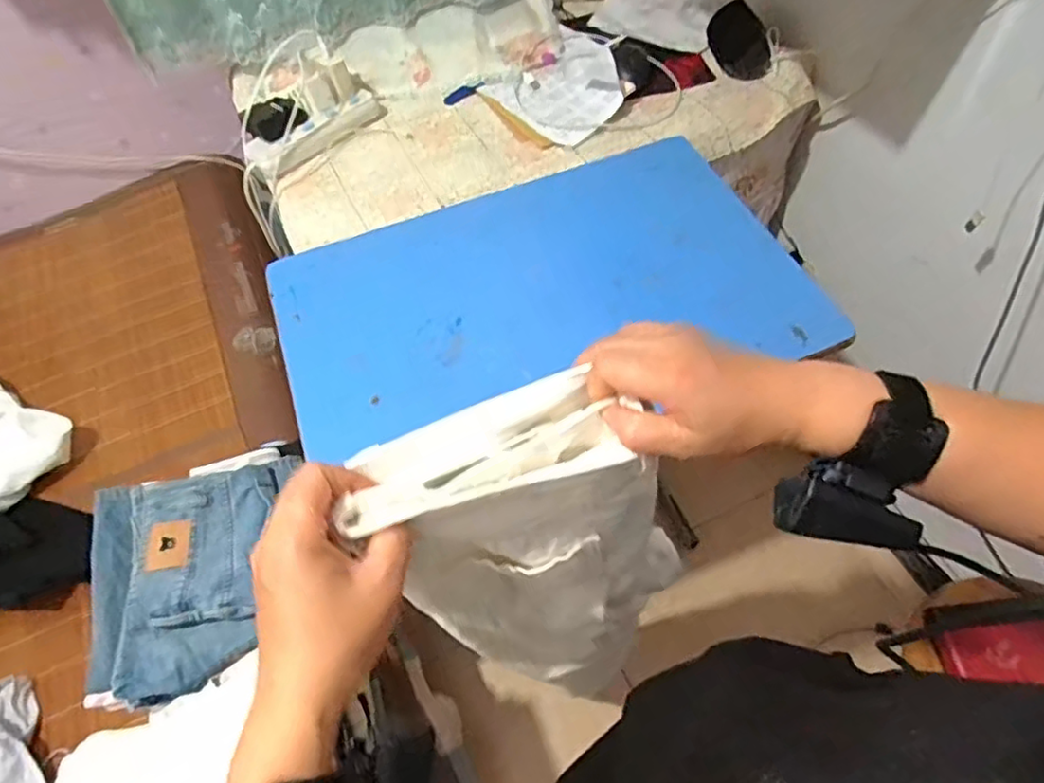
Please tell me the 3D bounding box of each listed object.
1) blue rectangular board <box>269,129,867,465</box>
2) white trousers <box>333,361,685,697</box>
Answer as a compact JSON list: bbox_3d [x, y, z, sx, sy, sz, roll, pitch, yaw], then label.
[{"bbox_3d":[0.012,-0.126,0.763,0.586,0.028,0.382,-18,57,-7],"label":"blue rectangular board"},{"bbox_3d":[0.030,0.155,0.504,0.182,0.458,0.061,-18,51,0],"label":"white trousers"}]

